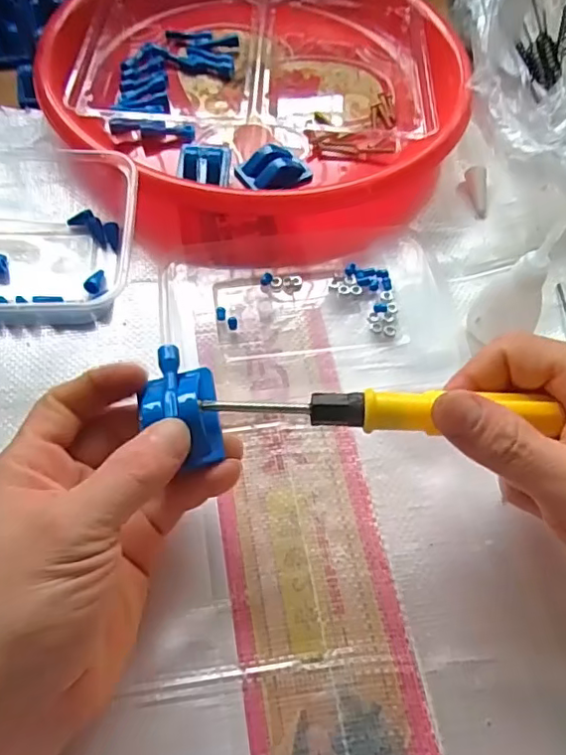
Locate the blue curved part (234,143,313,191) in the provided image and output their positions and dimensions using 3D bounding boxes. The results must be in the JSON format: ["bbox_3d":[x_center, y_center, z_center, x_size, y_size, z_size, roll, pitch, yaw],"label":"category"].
[{"bbox_3d":[-0.006,-0.140,0.385,0.046,0.016,0.027,-21,63,-15],"label":"blue curved part"}]

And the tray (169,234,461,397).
[{"bbox_3d":[0.014,-0.041,0.338,0.161,0.007,0.091,-8,60,-8],"label":"tray"}]

